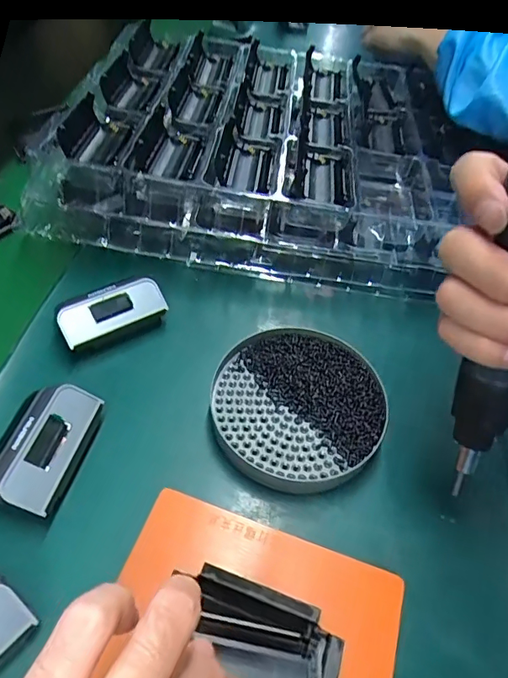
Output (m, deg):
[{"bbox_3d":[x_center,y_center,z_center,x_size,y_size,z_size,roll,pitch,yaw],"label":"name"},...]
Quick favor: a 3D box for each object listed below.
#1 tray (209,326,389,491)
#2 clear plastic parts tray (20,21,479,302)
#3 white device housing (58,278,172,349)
[{"bbox_3d":[0.028,0.044,0.317,0.111,0.024,0.109,2,51,-3],"label":"tray"},{"bbox_3d":[0.025,-0.199,0.460,0.351,0.069,0.337,9,51,2],"label":"clear plastic parts tray"},{"bbox_3d":[-0.103,-0.016,0.347,0.074,0.031,0.036,-30,59,-25],"label":"white device housing"}]

